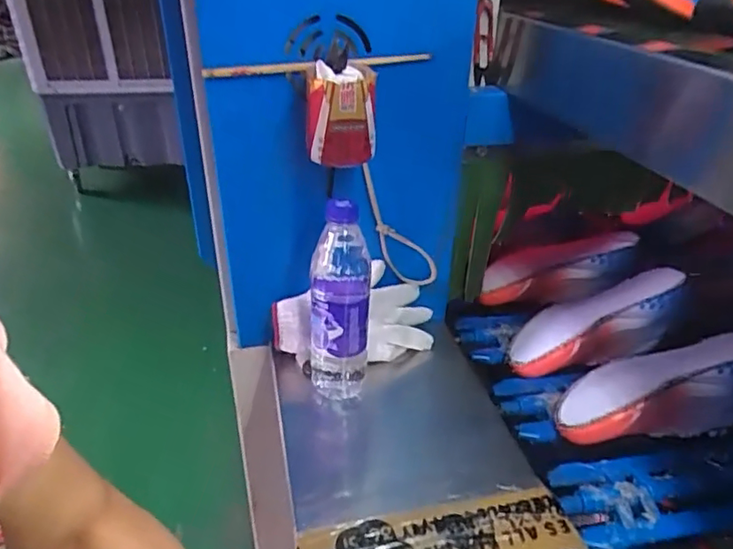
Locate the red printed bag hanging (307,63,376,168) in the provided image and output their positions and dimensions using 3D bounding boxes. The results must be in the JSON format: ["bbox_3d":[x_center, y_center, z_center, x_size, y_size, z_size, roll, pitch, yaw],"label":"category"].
[{"bbox_3d":[-0.026,-0.157,0.564,0.067,0.087,0.056,-2,30,-6],"label":"red printed bag hanging"}]

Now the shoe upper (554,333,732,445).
[{"bbox_3d":[0.336,0.134,0.647,0.245,0.065,0.085,-15,31,1],"label":"shoe upper"}]

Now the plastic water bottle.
[{"bbox_3d":[-0.028,0.031,0.604,0.062,0.222,0.055,-1,30,-5],"label":"plastic water bottle"}]

